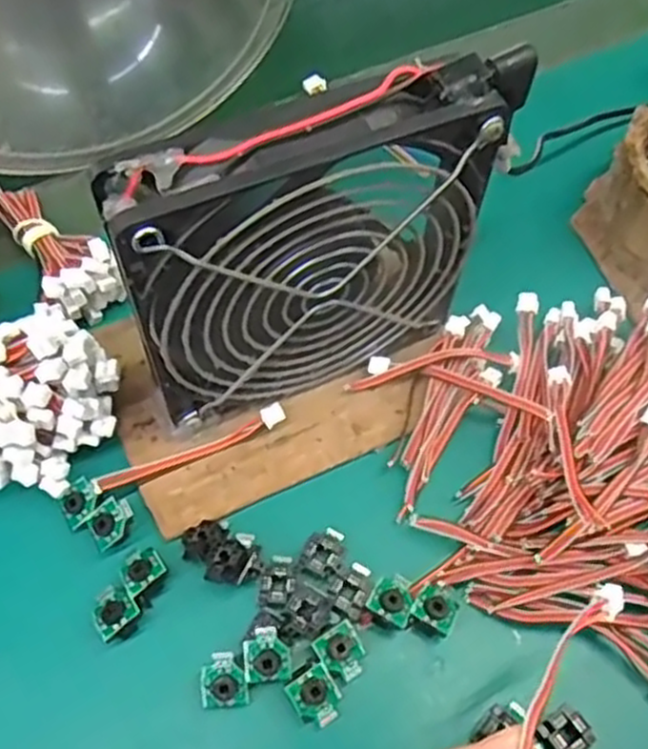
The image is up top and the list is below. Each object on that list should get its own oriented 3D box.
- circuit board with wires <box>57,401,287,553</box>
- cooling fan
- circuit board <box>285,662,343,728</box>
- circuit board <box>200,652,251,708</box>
[{"bbox_3d":[-0.056,0.031,0.283,0.084,0.013,0.030,-37,68,-21],"label":"circuit board with wires"},{"bbox_3d":[-0.003,-0.037,0.257,0.124,0.129,0.031,-23,64,-15],"label":"cooling fan"},{"bbox_3d":[-0.003,0.104,0.246,0.015,0.004,0.019,-32,87,-22],"label":"circuit board"},{"bbox_3d":[-0.032,0.099,0.246,0.015,0.008,0.016,-6,61,-6],"label":"circuit board"}]

